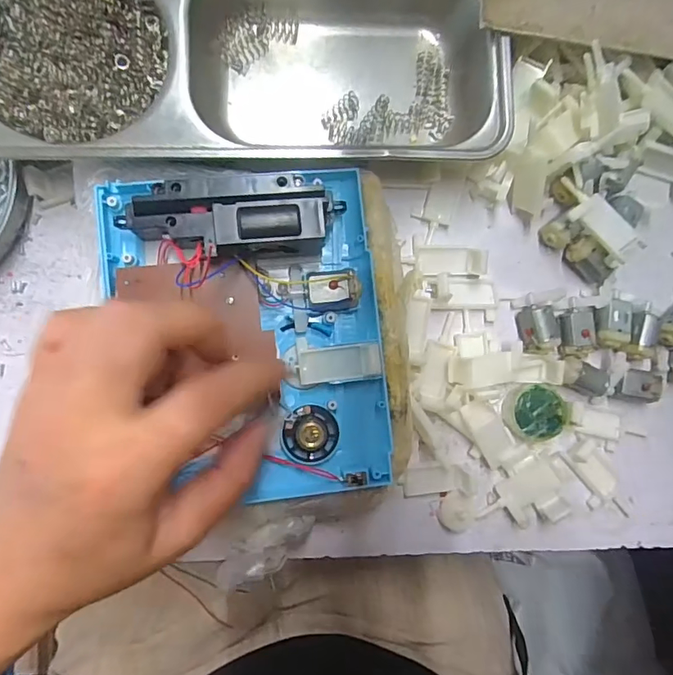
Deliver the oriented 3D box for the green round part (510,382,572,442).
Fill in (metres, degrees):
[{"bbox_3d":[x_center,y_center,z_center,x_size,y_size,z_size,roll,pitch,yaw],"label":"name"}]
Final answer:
[{"bbox_3d":[0.120,0.044,0.289,0.032,0.013,0.032,0,90,-5],"label":"green round part"}]

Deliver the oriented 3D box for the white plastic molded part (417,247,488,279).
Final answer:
[{"bbox_3d":[0.068,-0.046,0.288,0.038,0.015,0.018,1,90,-5],"label":"white plastic molded part"}]

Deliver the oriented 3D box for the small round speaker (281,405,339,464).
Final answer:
[{"bbox_3d":[-0.013,0.050,0.247,0.028,0.011,0.029,0,90,-5],"label":"small round speaker"}]

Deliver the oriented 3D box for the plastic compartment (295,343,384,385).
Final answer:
[{"bbox_3d":[0.002,0.014,0.248,0.042,0.004,0.018,-5,90,-5],"label":"plastic compartment"}]

